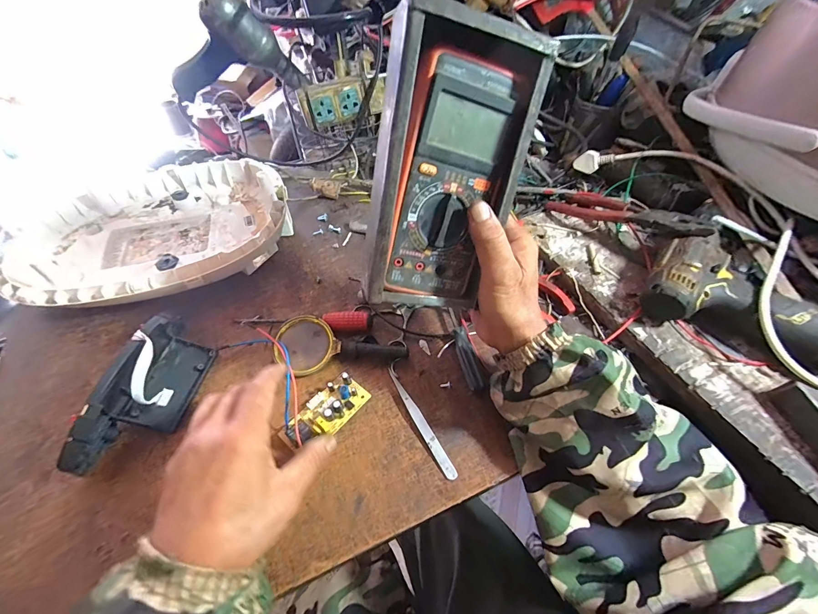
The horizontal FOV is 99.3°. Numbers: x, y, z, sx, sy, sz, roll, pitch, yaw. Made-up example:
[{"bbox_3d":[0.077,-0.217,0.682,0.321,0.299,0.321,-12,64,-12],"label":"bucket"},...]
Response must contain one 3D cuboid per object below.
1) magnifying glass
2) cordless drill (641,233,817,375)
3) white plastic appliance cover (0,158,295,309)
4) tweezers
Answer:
[{"bbox_3d":[-0.081,0.046,0.385,0.149,0.036,0.062,10,54,10],"label":"magnifying glass"},{"bbox_3d":[0.381,0.003,0.386,0.209,0.060,0.119,29,59,23],"label":"cordless drill"},{"bbox_3d":[-0.348,-0.103,0.492,0.345,0.057,0.262,-14,53,-8],"label":"white plastic appliance cover"},{"bbox_3d":[0.010,0.112,0.351,0.012,0.010,0.126,-26,56,-16],"label":"tweezers"}]

